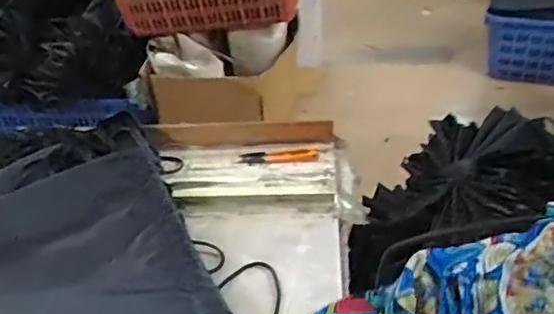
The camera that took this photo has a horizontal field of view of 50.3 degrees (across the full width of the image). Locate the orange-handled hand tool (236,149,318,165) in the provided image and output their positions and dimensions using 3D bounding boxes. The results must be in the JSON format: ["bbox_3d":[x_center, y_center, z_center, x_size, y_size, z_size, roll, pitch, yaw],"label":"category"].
[{"bbox_3d":[0.003,0.000,0.775,0.102,0.005,0.027,-2,34,4],"label":"orange-handled hand tool"}]

